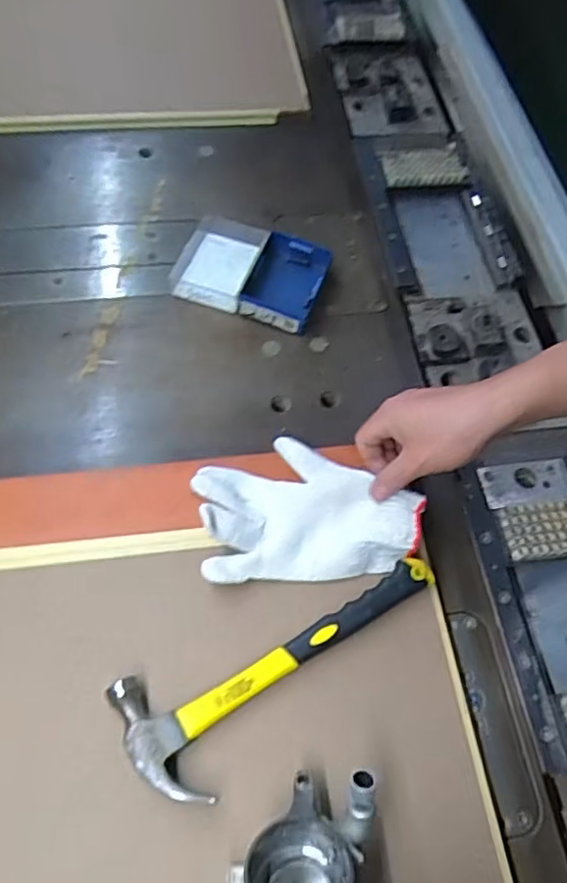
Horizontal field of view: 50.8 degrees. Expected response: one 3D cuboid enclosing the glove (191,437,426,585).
[{"bbox_3d":[0.022,0.053,0.527,0.187,0.031,0.128,-4,61,-6],"label":"glove"}]

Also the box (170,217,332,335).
[{"bbox_3d":[-0.039,-0.196,0.682,0.177,0.034,0.118,21,62,8],"label":"box"}]

